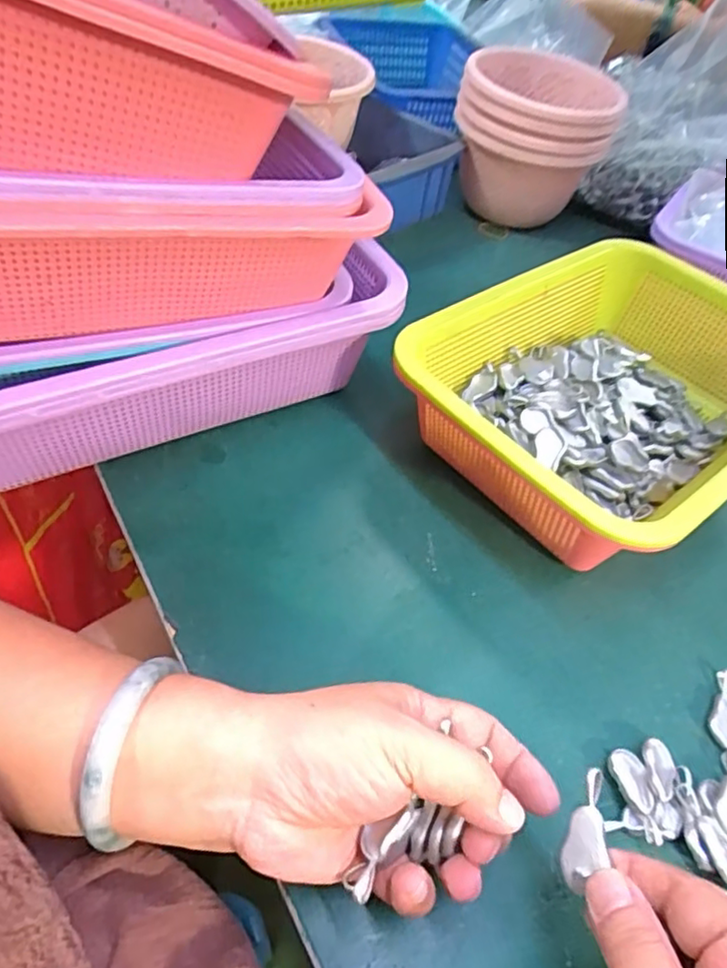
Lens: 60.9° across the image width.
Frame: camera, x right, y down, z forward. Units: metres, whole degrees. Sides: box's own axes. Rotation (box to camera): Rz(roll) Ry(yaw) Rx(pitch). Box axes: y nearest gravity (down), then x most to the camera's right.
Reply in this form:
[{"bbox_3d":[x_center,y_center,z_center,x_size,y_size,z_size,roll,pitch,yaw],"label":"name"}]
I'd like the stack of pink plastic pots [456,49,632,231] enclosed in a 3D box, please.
[{"bbox_3d":[0.169,-0.357,0.645,0.150,0.122,0.143,8,49,0],"label":"stack of pink plastic pots"}]

